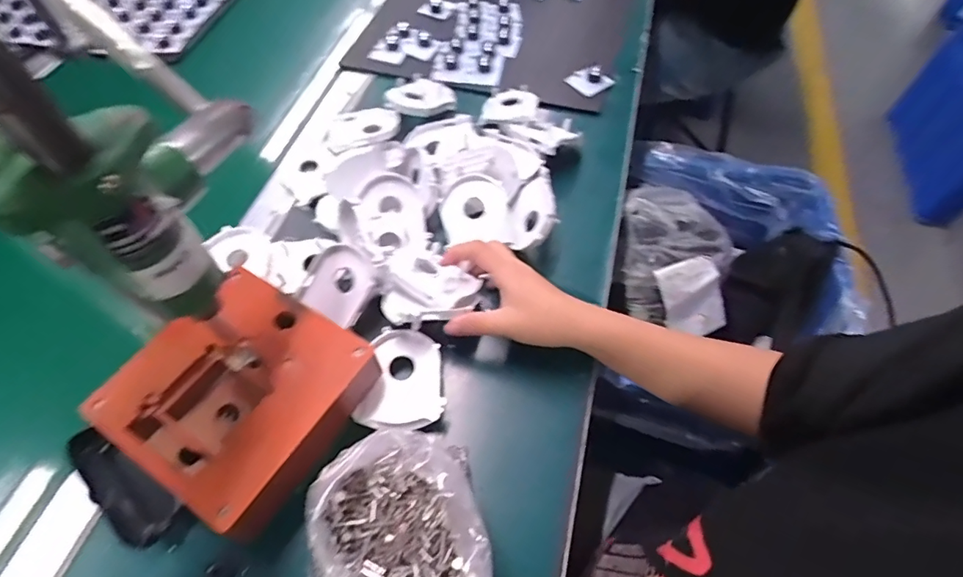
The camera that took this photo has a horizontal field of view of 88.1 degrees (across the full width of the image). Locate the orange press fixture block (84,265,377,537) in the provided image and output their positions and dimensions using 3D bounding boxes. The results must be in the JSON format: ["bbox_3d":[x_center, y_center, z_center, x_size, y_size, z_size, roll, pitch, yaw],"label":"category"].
[{"bbox_3d":[-0.178,0.081,0.380,0.166,0.044,0.151,28,61,16],"label":"orange press fixture block"}]

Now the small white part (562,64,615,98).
[{"bbox_3d":[0.144,-0.278,0.662,0.062,0.034,0.022,14,58,7],"label":"small white part"}]

